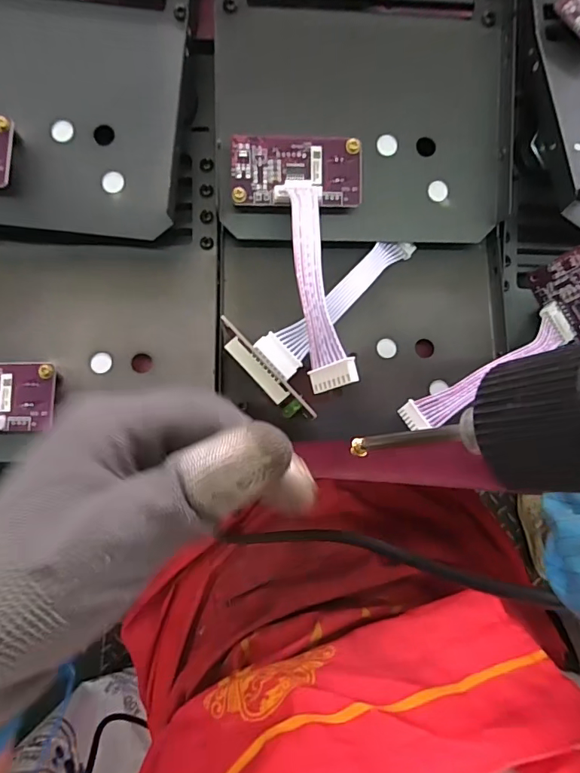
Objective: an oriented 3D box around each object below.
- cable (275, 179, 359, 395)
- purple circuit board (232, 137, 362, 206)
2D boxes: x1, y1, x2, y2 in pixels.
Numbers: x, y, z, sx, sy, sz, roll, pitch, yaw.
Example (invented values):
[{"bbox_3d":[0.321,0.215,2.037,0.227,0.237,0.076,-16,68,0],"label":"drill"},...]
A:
[{"bbox_3d":[0.010,-0.050,0.201,0.016,0.022,0.106,-7,72,-5],"label":"cable"},{"bbox_3d":[0.004,-0.107,0.236,0.064,0.004,0.034,-2,94,-5],"label":"purple circuit board"}]

